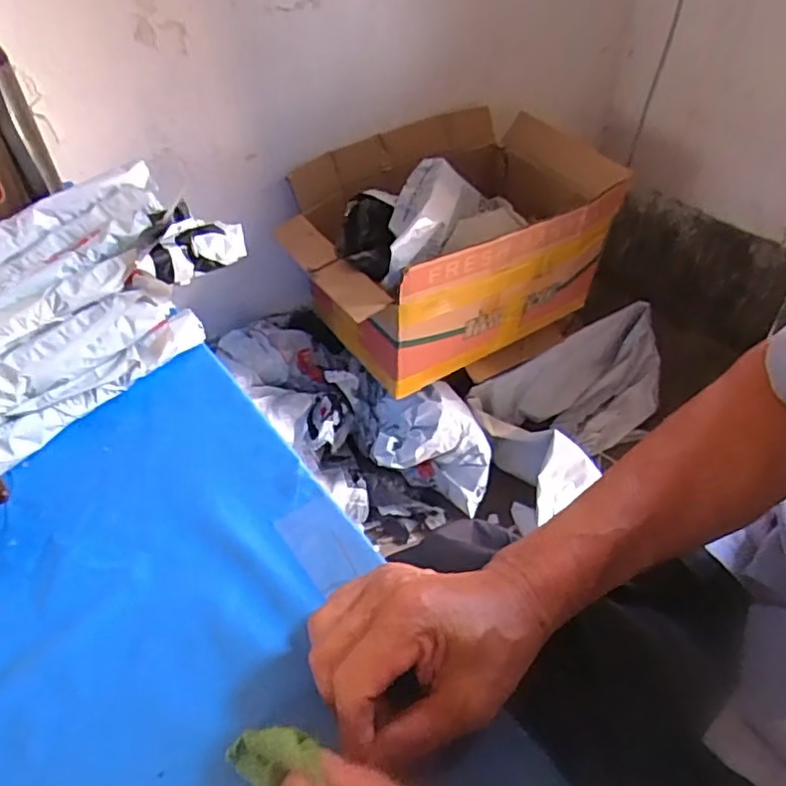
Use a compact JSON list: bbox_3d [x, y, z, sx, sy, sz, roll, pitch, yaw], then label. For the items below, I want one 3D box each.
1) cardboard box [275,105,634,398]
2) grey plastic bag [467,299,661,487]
[{"bbox_3d":[0.079,-0.235,1.073,0.489,0.327,0.360,-25,48,-20],"label":"cardboard box"},{"bbox_3d":[0.378,0.003,1.250,0.451,0.163,0.168,-25,48,-20],"label":"grey plastic bag"}]

